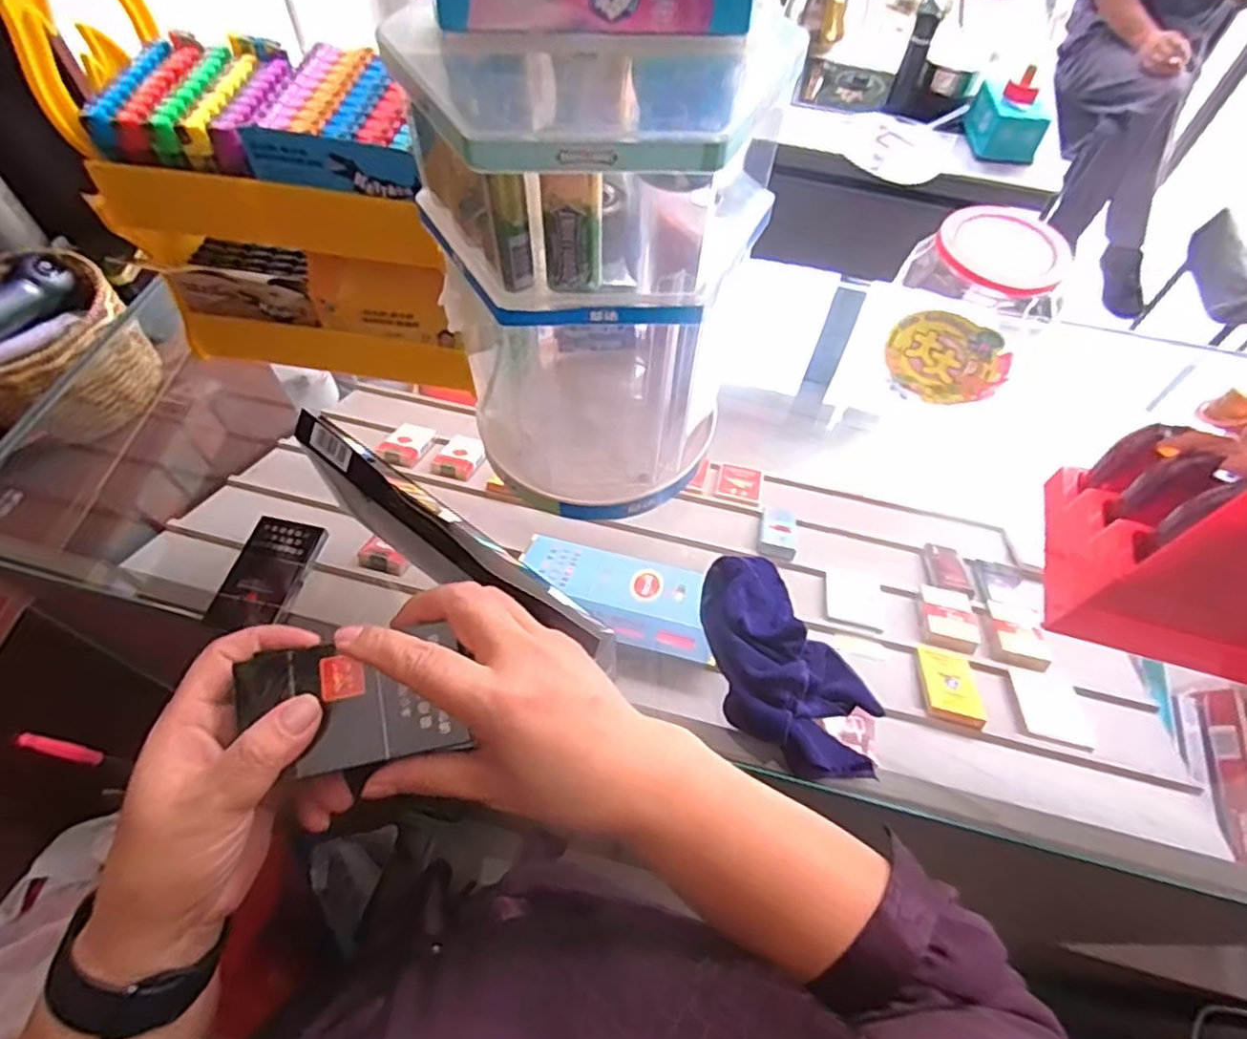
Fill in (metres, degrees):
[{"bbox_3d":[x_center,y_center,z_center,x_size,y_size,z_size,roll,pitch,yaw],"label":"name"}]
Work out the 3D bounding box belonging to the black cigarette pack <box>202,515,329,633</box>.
[{"bbox_3d":[-0.282,0.043,0.542,0.061,0.018,0.102,10,59,4],"label":"black cigarette pack"}]

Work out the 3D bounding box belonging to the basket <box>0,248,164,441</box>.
[{"bbox_3d":[-0.683,-0.207,0.813,0.187,0.134,0.210,-32,65,-19],"label":"basket"}]

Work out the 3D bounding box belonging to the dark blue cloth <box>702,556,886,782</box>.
[{"bbox_3d":[0.114,0.105,0.491,0.098,0.039,0.176,-29,64,-18],"label":"dark blue cloth"}]

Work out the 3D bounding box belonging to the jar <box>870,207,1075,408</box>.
[{"bbox_3d":[0.295,-0.178,0.589,0.116,0.134,0.098,29,62,15],"label":"jar"}]

